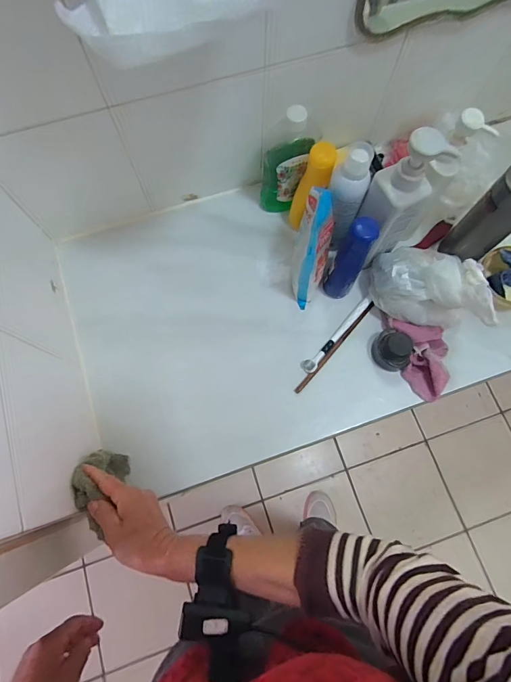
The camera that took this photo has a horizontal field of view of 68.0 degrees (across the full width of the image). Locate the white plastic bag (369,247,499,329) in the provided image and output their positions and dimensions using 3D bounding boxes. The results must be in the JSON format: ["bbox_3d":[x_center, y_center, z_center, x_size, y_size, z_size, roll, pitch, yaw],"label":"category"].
[{"bbox_3d":[0.248,-0.073,0.554,0.107,0.122,0.161,-20,75,-6],"label":"white plastic bag"}]

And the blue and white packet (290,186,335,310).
[{"bbox_3d":[0.085,-0.134,0.562,0.055,0.154,0.119,14,74,4],"label":"blue and white packet"}]

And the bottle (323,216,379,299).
[{"bbox_3d":[0.138,-0.117,0.561,0.046,0.151,0.053,24,75,6],"label":"bottle"}]

